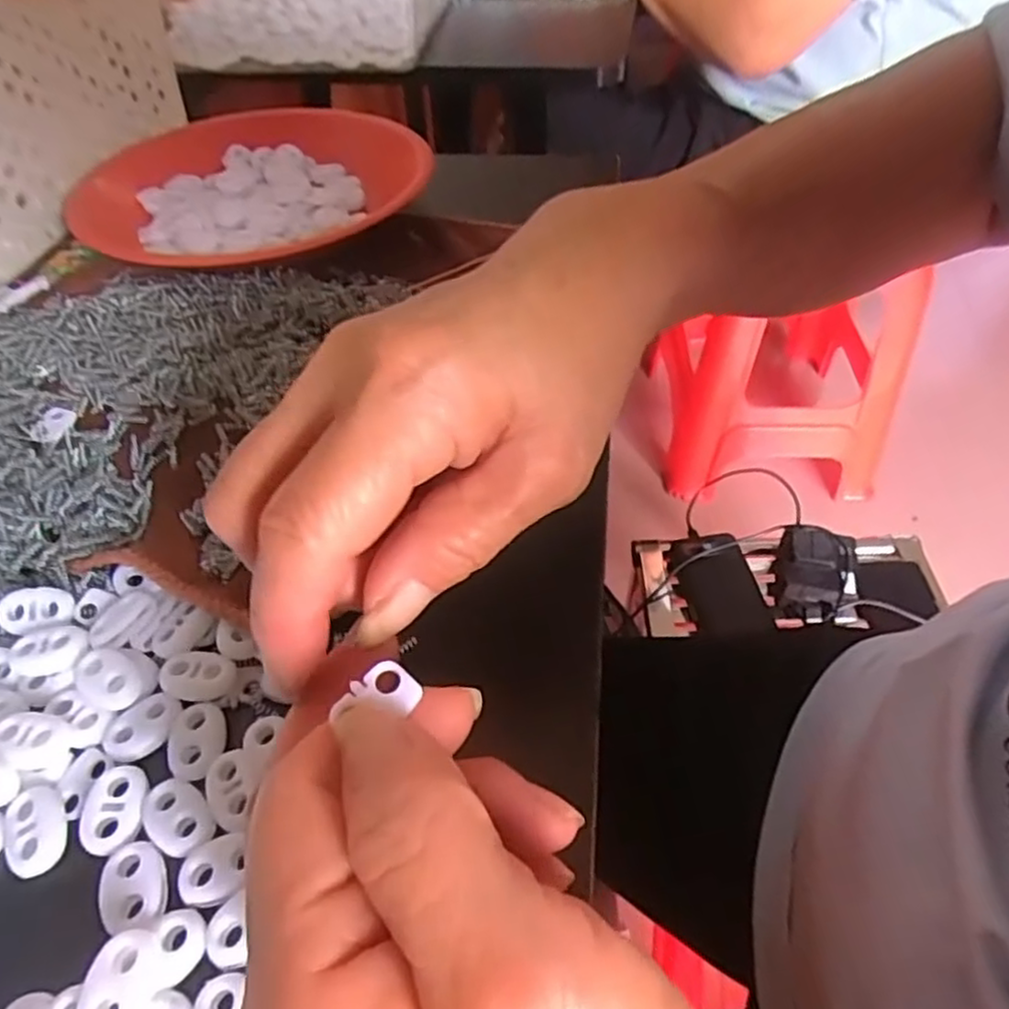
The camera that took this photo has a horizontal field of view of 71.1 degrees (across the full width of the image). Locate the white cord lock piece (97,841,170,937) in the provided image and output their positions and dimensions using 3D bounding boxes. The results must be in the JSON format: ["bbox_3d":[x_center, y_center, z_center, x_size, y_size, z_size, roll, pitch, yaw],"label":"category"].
[{"bbox_3d":[-0.095,0.097,0.180,0.015,0.004,0.022,-15,49,-10],"label":"white cord lock piece"}]

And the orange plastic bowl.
[{"bbox_3d":[-0.165,-0.214,0.439,0.197,0.041,0.195,-27,52,-20],"label":"orange plastic bowl"}]

